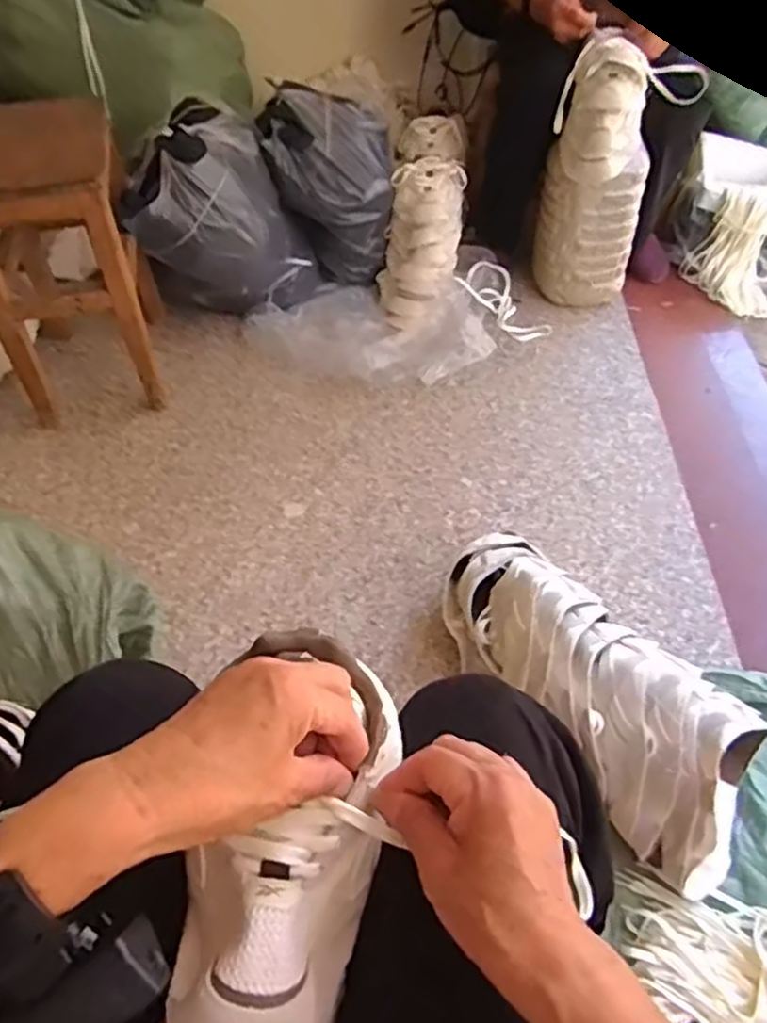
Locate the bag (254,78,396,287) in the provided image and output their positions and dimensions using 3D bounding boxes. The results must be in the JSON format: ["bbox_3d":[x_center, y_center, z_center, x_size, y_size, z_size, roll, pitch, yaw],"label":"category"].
[{"bbox_3d":[-0.116,-0.674,1.477,0.267,0.319,0.180,4,49,4],"label":"bag"}]

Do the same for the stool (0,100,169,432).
[{"bbox_3d":[-0.529,-0.407,1.208,0.226,0.446,0.276,-8,49,-7],"label":"stool"}]

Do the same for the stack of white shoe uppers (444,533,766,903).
[{"bbox_3d":[0.240,0.203,0.845,0.443,0.134,0.196,37,58,28],"label":"stack of white shoe uppers"}]

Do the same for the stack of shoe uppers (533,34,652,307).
[{"bbox_3d":[0.412,-0.629,1.381,0.164,0.460,0.149,-12,50,-10],"label":"stack of shoe uppers"}]

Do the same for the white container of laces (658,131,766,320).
[{"bbox_3d":[0.842,-0.671,1.638,0.327,0.210,0.501,21,52,18],"label":"white container of laces"}]

